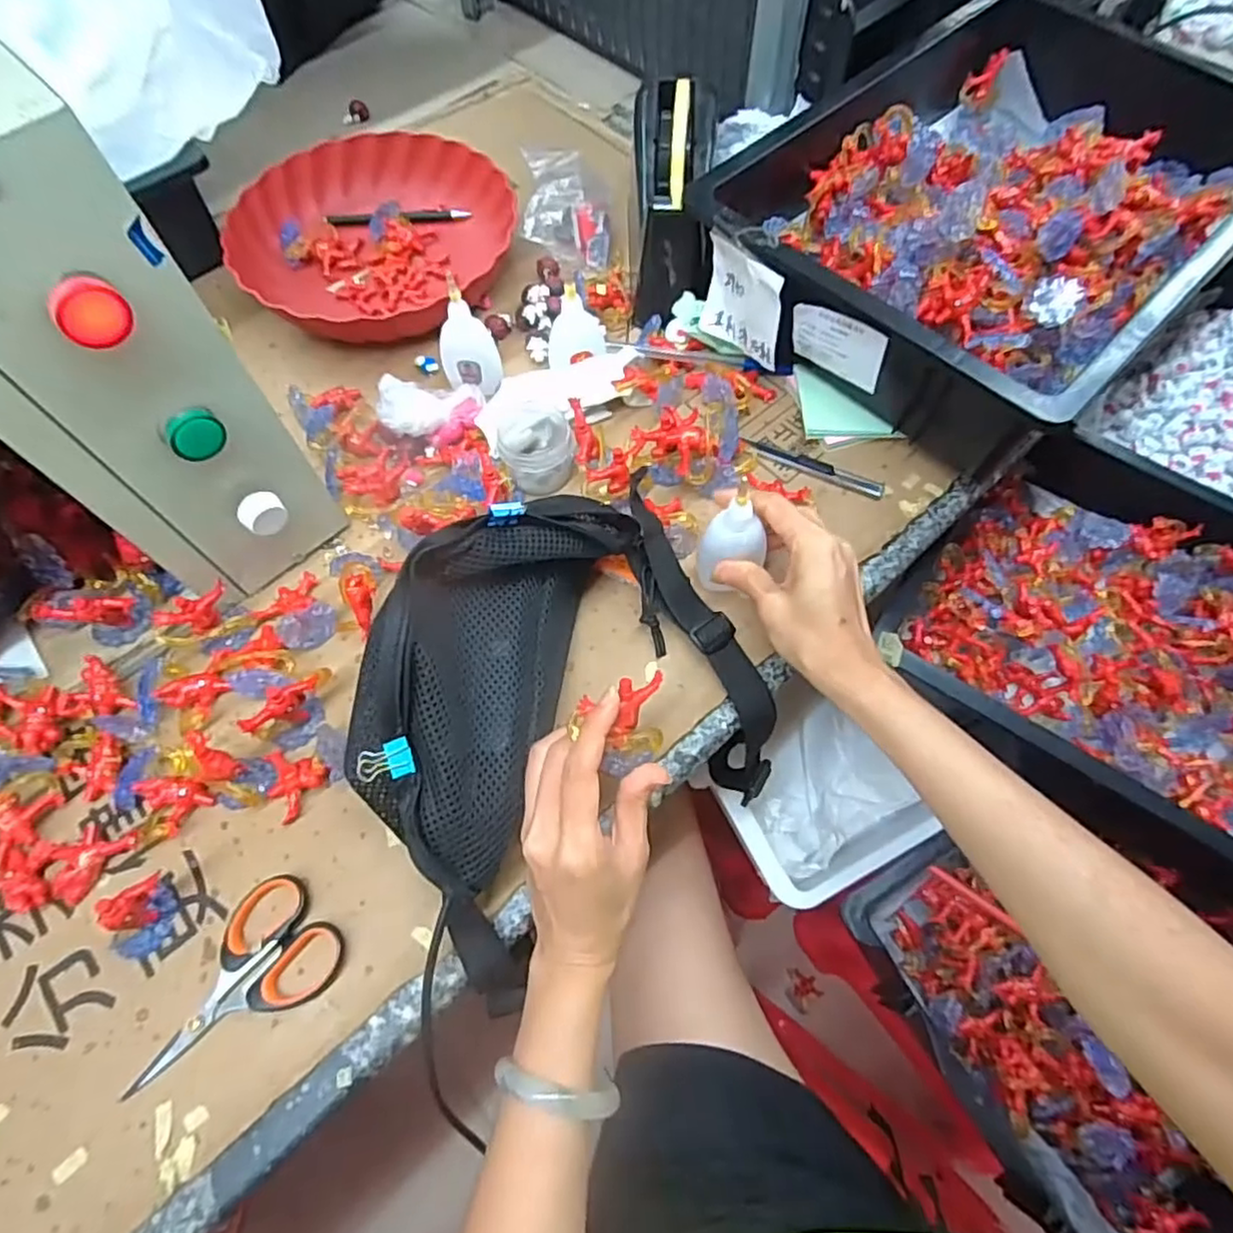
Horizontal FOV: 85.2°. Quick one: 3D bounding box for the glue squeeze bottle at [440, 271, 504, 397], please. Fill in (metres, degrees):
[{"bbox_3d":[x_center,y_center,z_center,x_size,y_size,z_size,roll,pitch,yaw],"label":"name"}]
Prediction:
[{"bbox_3d":[-0.113,-0.205,0.513,0.042,0.095,0.028,-14,65,-5],"label":"glue squeeze bottle"}]

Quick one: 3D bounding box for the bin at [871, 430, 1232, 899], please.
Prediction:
[{"bbox_3d":[0.468,0.036,0.550,0.450,0.111,0.321,30,69,14],"label":"bin"}]

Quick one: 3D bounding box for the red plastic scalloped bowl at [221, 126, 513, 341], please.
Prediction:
[{"bbox_3d":[-0.219,-0.337,0.608,0.234,0.050,0.240,-1,65,1],"label":"red plastic scalloped bowl"}]

